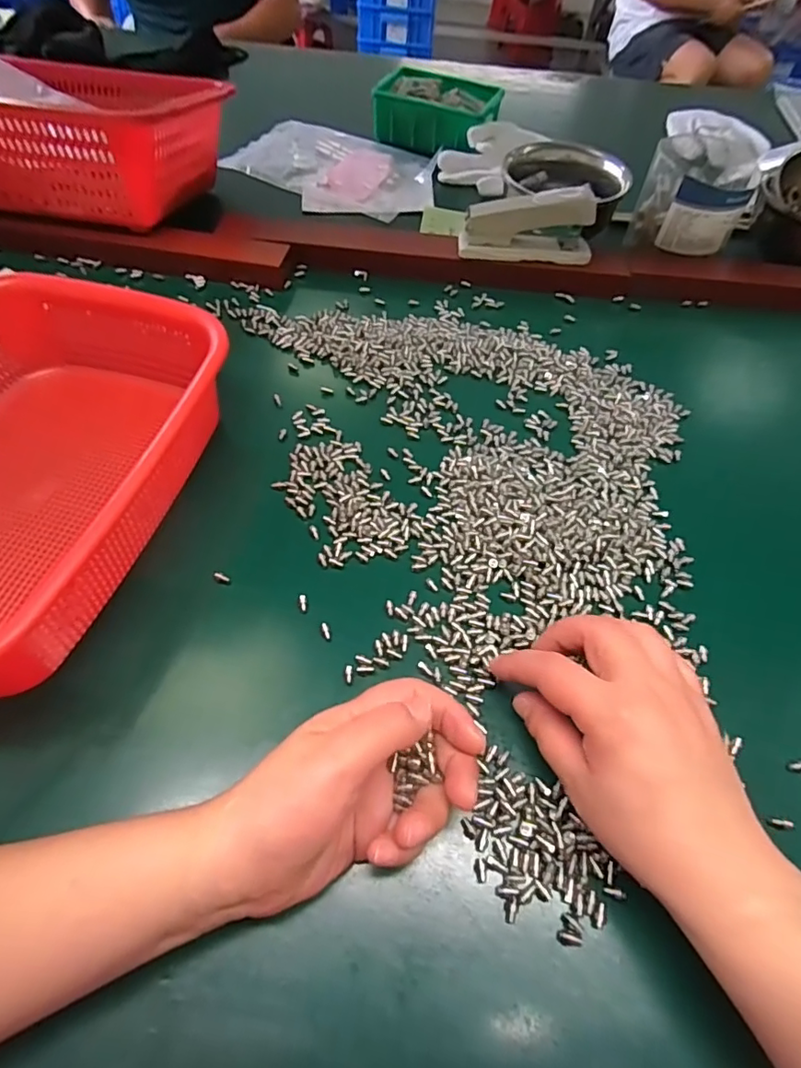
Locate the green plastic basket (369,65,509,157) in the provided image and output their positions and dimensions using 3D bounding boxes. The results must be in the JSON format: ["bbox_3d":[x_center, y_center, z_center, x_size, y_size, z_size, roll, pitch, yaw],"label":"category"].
[{"bbox_3d":[0.044,-0.527,0.680,0.150,0.051,0.102,22,58,11],"label":"green plastic basket"}]

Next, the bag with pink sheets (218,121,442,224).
[{"bbox_3d":[-0.073,-0.433,0.644,0.240,0.015,0.160,21,58,10],"label":"bag with pink sheets"}]

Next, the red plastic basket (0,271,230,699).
[{"bbox_3d":[-0.237,-0.048,0.342,0.206,0.082,0.277,16,57,7],"label":"red plastic basket"}]

